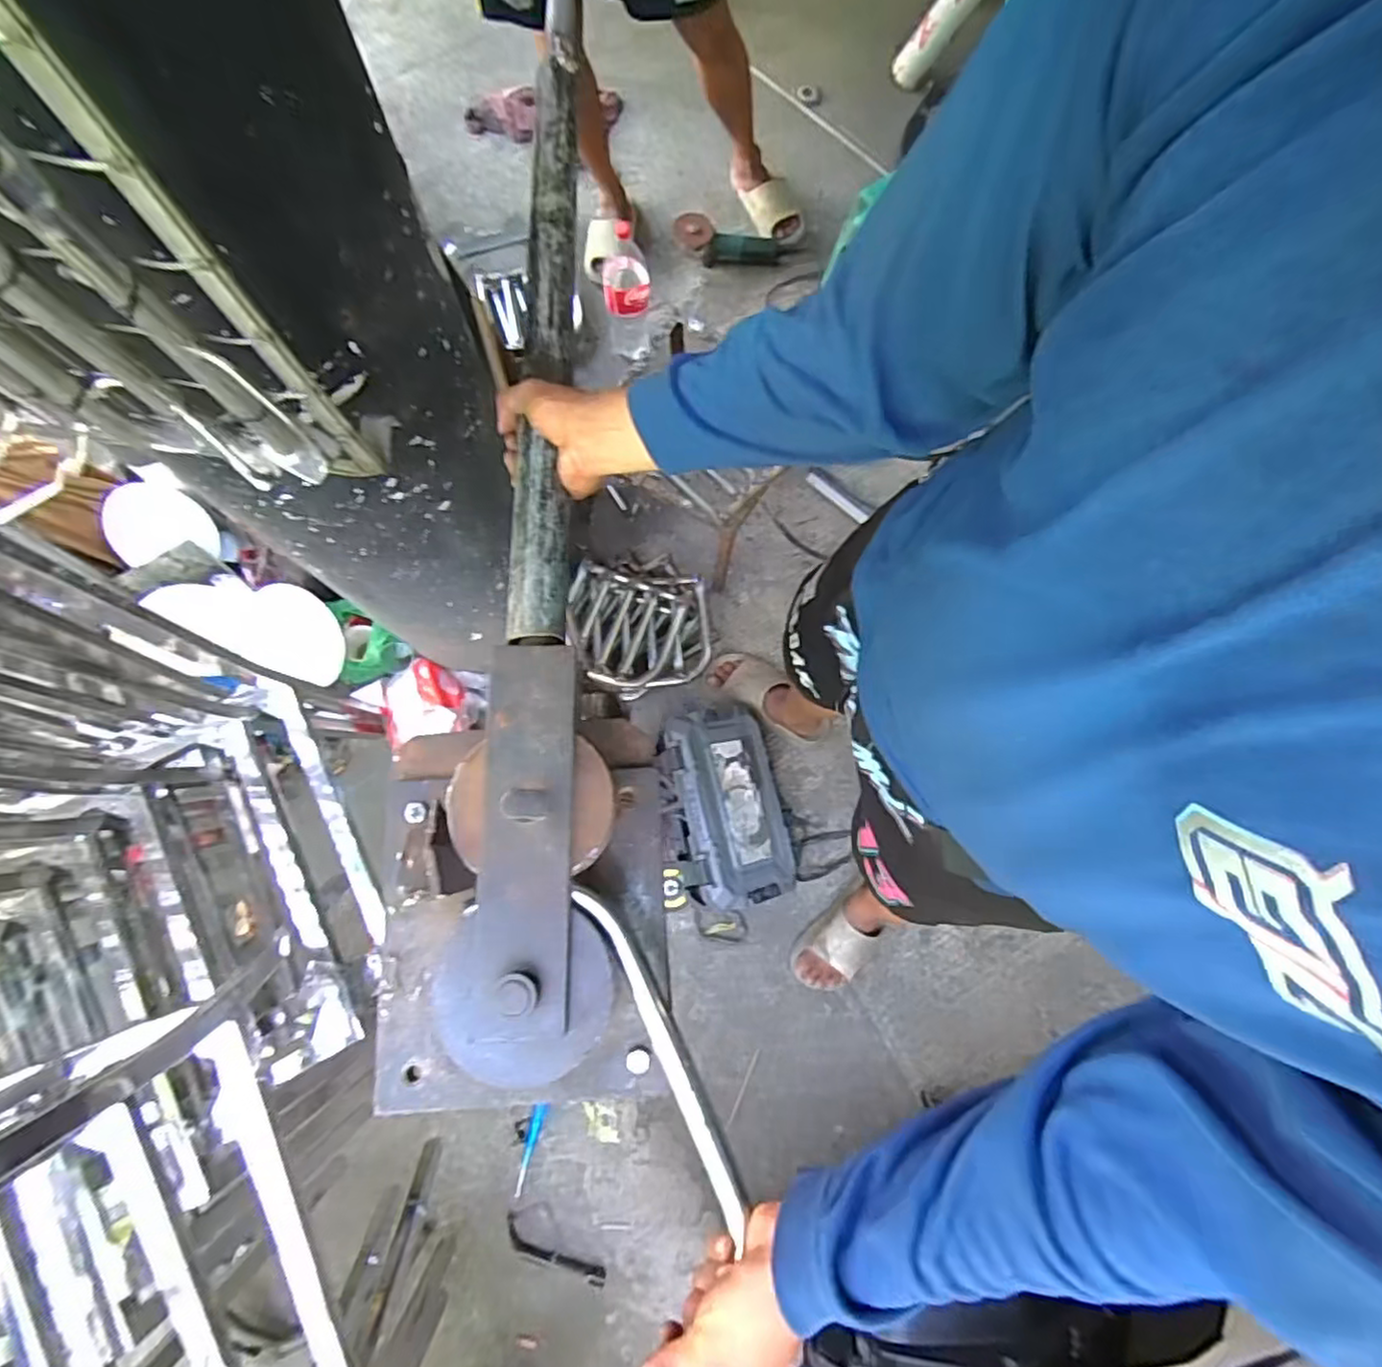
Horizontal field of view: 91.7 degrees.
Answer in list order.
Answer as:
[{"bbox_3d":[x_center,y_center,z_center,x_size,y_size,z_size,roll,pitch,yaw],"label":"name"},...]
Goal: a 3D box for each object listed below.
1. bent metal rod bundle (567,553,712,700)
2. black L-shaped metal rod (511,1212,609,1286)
[{"bbox_3d":[-0.112,-0.131,1.465,0.295,0.135,0.319,0,76,-1],"label":"bent metal rod bundle"},{"bbox_3d":[-0.257,1.063,1.248,0.208,0.022,0.047,26,77,6],"label":"black L-shaped metal rod"}]

